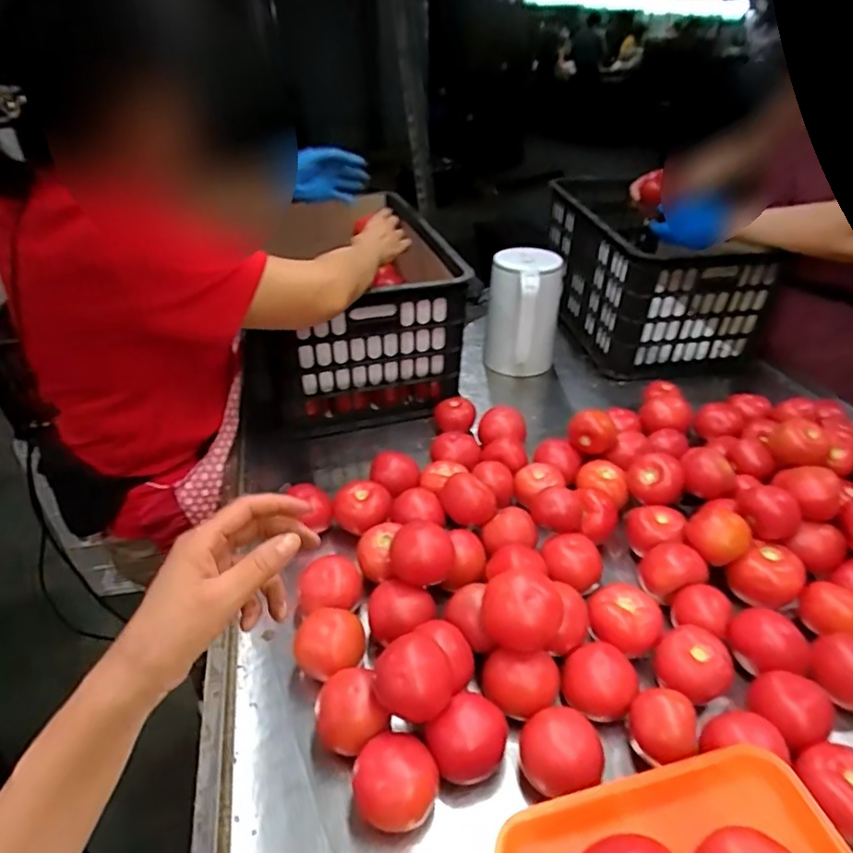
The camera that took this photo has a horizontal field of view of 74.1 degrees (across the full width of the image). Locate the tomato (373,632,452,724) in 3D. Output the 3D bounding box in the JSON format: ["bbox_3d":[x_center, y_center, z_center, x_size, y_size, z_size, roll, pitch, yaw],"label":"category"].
[{"bbox_3d":[-0.012,0.232,0.515,0.067,0.056,0.066,0,35,0],"label":"tomato"}]

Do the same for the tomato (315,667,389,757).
[{"bbox_3d":[-0.072,0.280,0.540,0.063,0.062,0.065,-15,38,-20],"label":"tomato"}]

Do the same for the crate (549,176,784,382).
[{"bbox_3d":[0.465,-0.297,1.192,0.321,0.265,0.363,-5,36,-6],"label":"crate"}]

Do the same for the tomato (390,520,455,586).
[{"bbox_3d":[-0.004,0.145,0.641,0.070,0.057,0.063,-2,35,-2],"label":"tomato"}]

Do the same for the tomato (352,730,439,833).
[{"bbox_3d":[-0.027,0.314,0.497,0.067,0.055,0.067,0,35,0],"label":"tomato"}]

